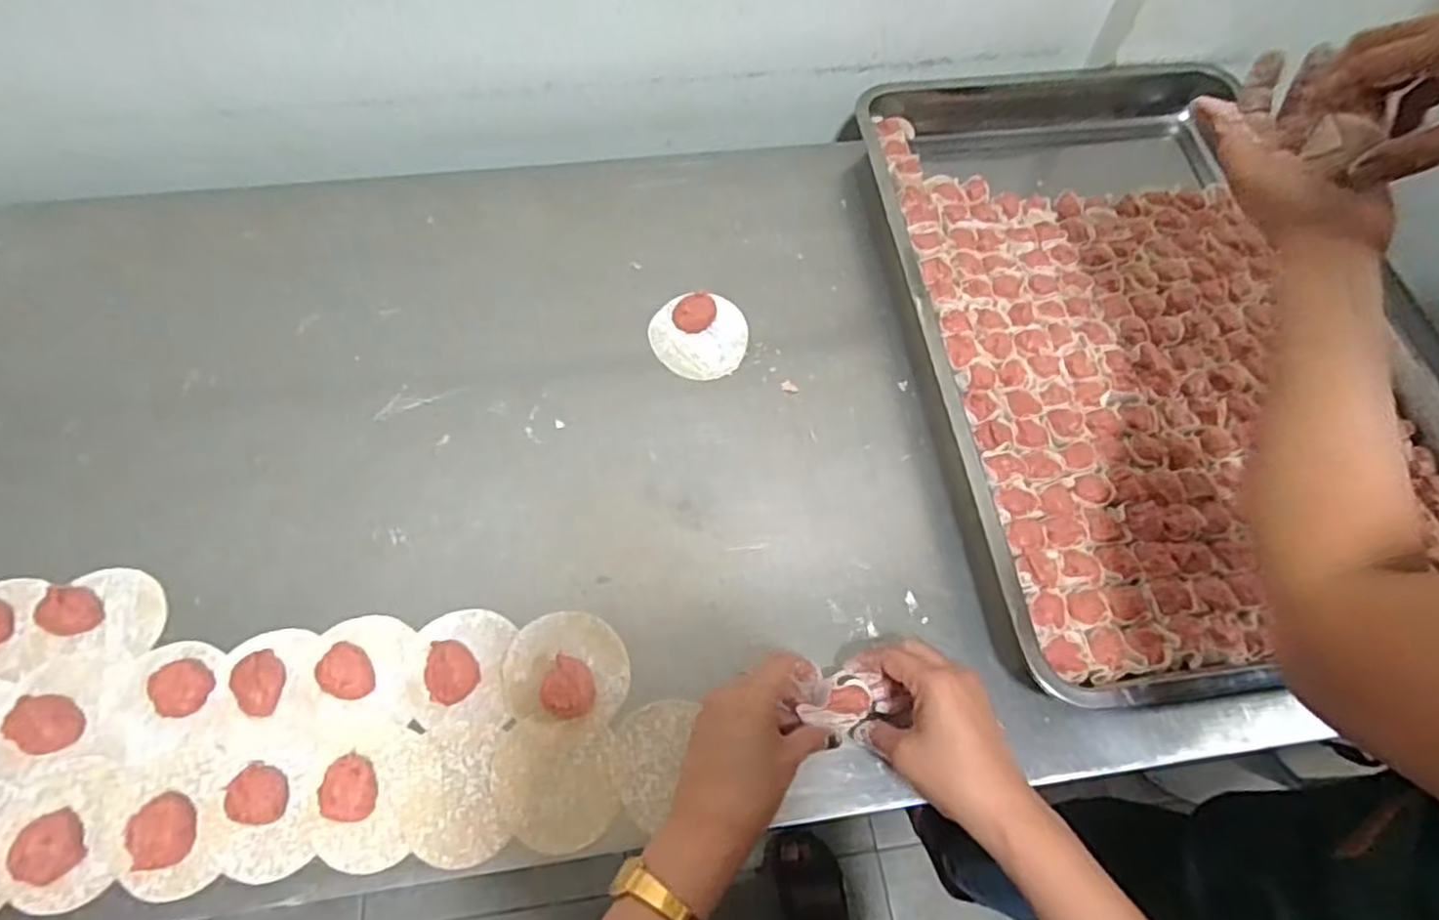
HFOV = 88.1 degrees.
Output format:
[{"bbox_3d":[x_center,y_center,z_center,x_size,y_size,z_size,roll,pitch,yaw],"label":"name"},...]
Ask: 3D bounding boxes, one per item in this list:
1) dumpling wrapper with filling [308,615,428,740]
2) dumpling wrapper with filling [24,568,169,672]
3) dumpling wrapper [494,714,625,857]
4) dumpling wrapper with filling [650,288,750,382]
[{"bbox_3d":[-0.239,0.143,0.502,0.075,0.015,0.081,1,63,-2],"label":"dumpling wrapper with filling"},{"bbox_3d":[-0.430,0.107,0.518,0.080,0.017,0.066,-1,63,-2],"label":"dumpling wrapper with filling"},{"bbox_3d":[-0.105,0.207,0.481,0.078,0.004,0.081,-10,64,-7],"label":"dumpling wrapper"},{"bbox_3d":[-0.016,-0.108,0.633,0.081,0.021,0.077,1,63,-2],"label":"dumpling wrapper with filling"}]

